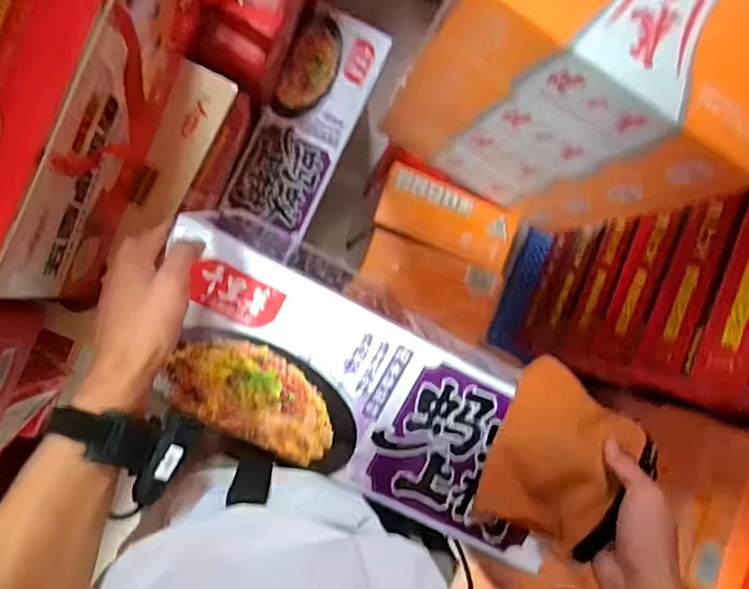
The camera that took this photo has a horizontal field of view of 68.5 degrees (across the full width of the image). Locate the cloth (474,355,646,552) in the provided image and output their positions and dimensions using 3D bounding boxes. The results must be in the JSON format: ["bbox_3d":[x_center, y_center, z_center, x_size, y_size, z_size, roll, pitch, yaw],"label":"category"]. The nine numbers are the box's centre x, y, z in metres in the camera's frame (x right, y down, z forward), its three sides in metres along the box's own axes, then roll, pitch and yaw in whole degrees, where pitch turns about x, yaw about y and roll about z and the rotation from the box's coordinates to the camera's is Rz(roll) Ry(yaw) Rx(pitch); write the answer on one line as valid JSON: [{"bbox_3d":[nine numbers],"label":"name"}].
[{"bbox_3d":[0.175,0.164,0.557,0.137,0.060,0.153,27,102,28],"label":"cloth"}]

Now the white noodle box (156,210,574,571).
[{"bbox_3d":[-0.002,0.099,0.560,0.424,0.072,0.203,24,87,-7],"label":"white noodle box"}]

